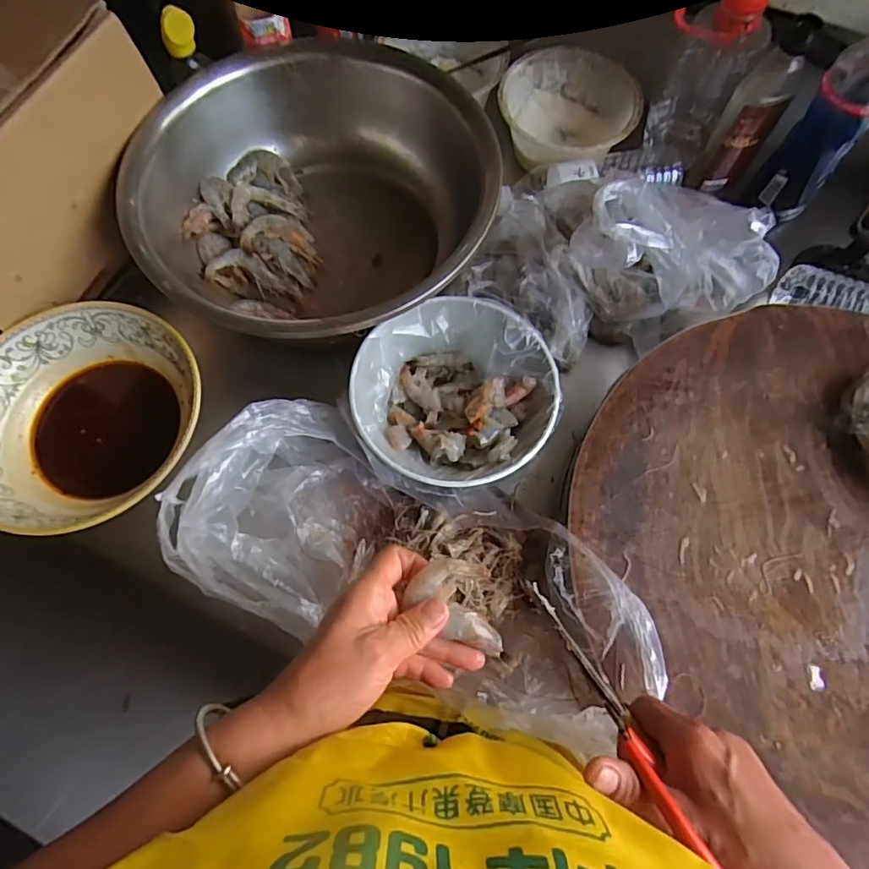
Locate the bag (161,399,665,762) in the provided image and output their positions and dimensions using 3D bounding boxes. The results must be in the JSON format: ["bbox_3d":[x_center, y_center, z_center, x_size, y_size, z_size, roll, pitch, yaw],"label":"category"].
[{"bbox_3d":[-0.018,0.106,0.458,0.388,0.095,0.174,23,73,8],"label":"bag"}]

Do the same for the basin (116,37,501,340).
[{"bbox_3d":[-0.129,-0.243,0.587,0.361,0.140,0.338,0,71,0],"label":"basin"}]

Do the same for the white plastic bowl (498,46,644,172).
[{"bbox_3d":[0.162,-0.388,0.664,0.160,0.070,0.155,0,71,0],"label":"white plastic bowl"}]

